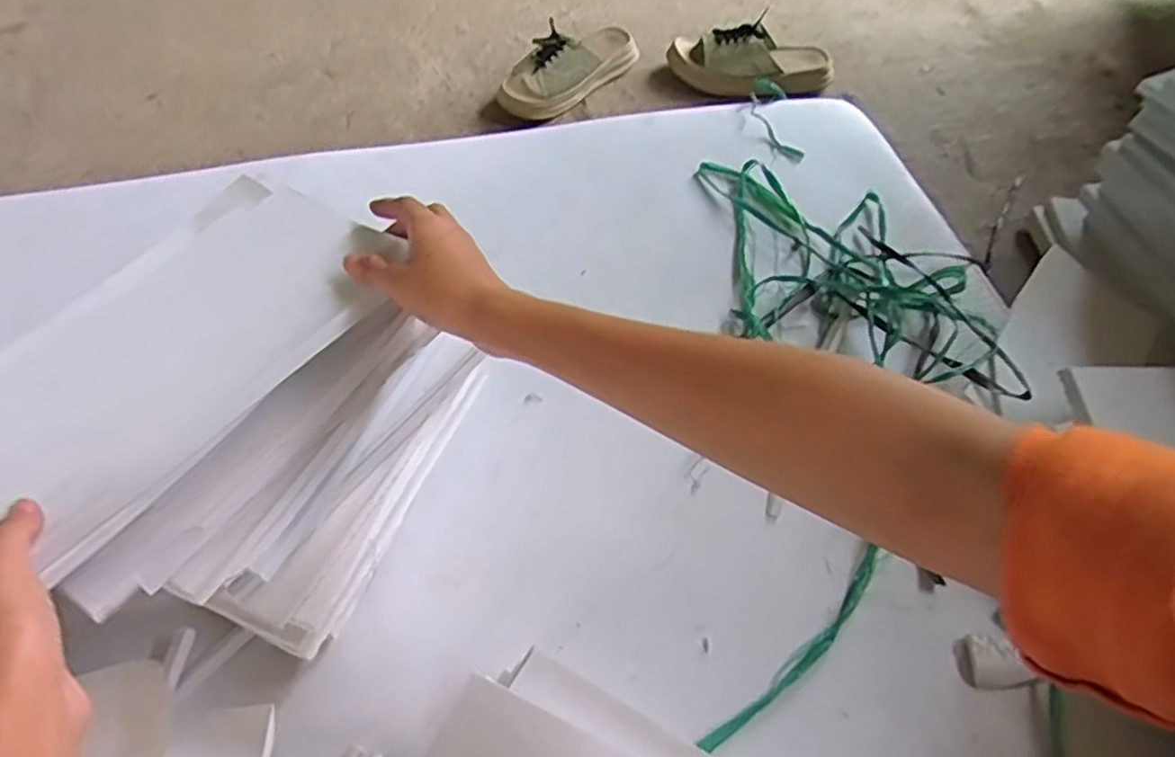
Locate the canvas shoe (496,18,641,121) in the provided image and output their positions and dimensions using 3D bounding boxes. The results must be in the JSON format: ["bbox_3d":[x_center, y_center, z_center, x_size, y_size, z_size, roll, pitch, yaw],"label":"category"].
[{"bbox_3d":[-0.024,-0.460,1.046,0.080,0.074,0.228,37,62,24],"label":"canvas shoe"}]

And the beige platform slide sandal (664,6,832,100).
[{"bbox_3d":[0.245,-0.462,1.053,0.246,0.073,0.109,3,53,0],"label":"beige platform slide sandal"}]

